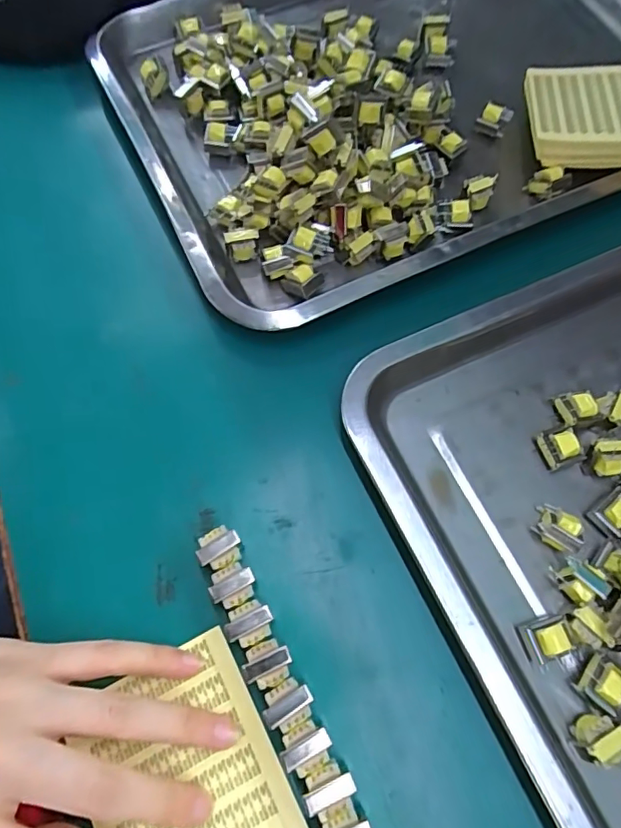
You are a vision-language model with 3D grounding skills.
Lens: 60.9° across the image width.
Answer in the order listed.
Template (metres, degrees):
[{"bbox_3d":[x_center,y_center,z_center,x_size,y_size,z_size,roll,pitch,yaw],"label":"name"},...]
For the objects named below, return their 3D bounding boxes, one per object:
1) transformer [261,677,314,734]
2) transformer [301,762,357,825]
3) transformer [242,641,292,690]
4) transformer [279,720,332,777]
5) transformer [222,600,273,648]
[{"bbox_3d":[-0.009,0.122,0.222,0.020,0.020,0.016,-32,71,-13],"label":"transformer"},{"bbox_3d":[0.008,0.149,0.210,0.019,0.021,0.016,-20,69,-9],"label":"transformer"},{"bbox_3d":[-0.018,0.108,0.228,0.020,0.021,0.017,-20,69,-8],"label":"transformer"},{"bbox_3d":[-0.001,0.135,0.216,0.019,0.021,0.016,-25,70,-10],"label":"transformer"},{"bbox_3d":[-0.026,0.093,0.234,0.021,0.019,0.017,-23,69,-10],"label":"transformer"}]

